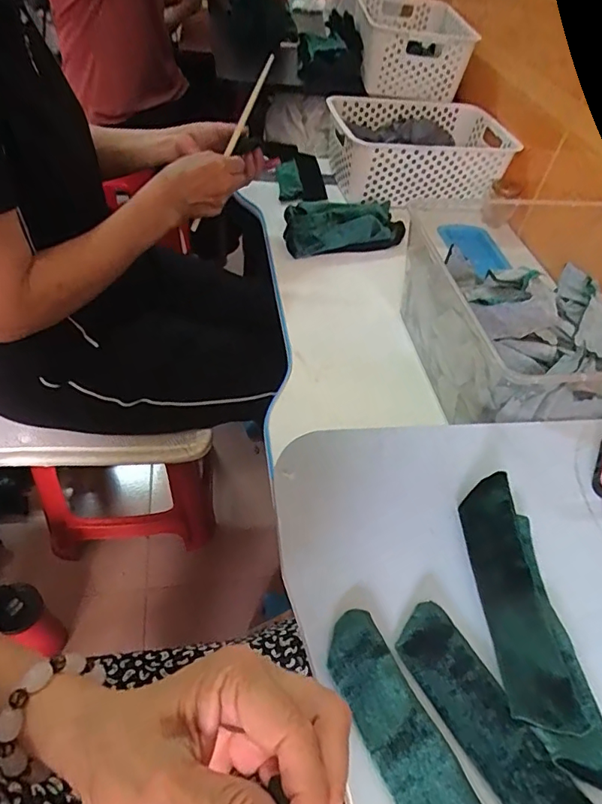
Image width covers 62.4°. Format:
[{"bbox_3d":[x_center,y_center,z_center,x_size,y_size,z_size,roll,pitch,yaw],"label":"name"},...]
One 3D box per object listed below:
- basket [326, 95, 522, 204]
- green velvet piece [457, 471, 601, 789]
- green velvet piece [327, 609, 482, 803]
[{"bbox_3d":[0.202,-0.452,0.878,0.292,0.113,0.206,-3,48,-10],"label":"basket"},{"bbox_3d":[0.159,0.146,0.355,0.054,0.028,0.198,1,48,-6],"label":"green velvet piece"},{"bbox_3d":[0.067,0.209,0.291,0.041,0.009,0.169,-20,53,-23],"label":"green velvet piece"}]

